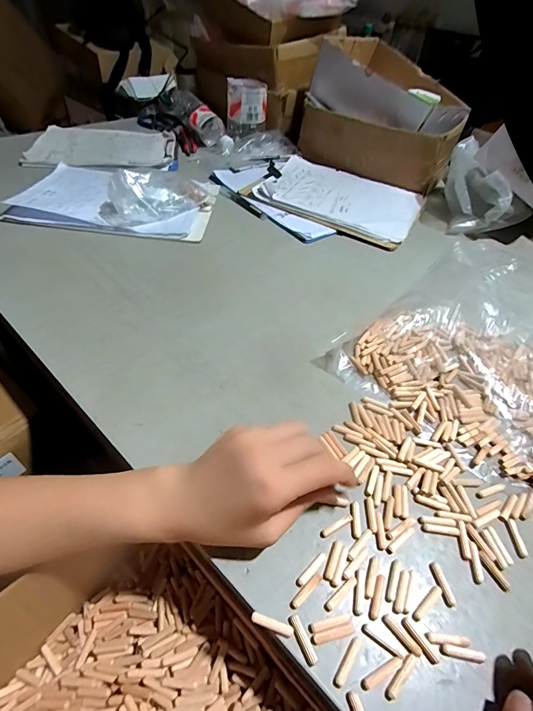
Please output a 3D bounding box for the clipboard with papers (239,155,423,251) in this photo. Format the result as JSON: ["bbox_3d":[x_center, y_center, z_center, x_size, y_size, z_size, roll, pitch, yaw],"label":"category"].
[{"bbox_3d":[0.142,-0.324,0.726,0.319,0.017,0.241,24,51,14],"label":"clipboard with papers"}]

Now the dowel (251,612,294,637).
[{"bbox_3d":[0.004,0.188,0.252,0.030,0.004,0.007,16,50,8],"label":"dowel"}]

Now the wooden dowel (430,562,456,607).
[{"bbox_3d":[0.137,0.177,0.280,0.008,0.006,0.029,-8,51,-13],"label":"wooden dowel"}]

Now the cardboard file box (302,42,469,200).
[{"bbox_3d":[0.257,-0.539,0.803,0.336,0.186,0.266,20,48,12],"label":"cardboard file box"}]

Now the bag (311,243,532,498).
[{"bbox_3d":[0.282,-0.032,0.443,0.268,0.067,0.354,37,55,23],"label":"bag"}]

